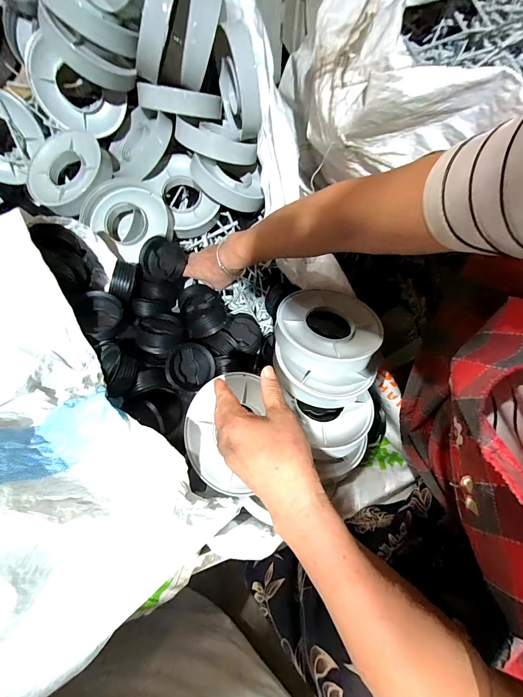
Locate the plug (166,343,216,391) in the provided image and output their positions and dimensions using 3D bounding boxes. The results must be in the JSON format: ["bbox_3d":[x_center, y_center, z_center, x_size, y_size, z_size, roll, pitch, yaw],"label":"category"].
[{"bbox_3d":[-0.114,0.029,0.472,0.072,0.031,0.068,0,80,1],"label":"plug"}]

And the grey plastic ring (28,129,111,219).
[{"bbox_3d":[-0.370,-0.337,0.565,0.129,0.034,0.154,29,82,6],"label":"grey plastic ring"}]

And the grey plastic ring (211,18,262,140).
[{"bbox_3d":[-0.045,-0.480,0.534,0.048,0.160,0.180,-18,80,-2],"label":"grey plastic ring"}]

